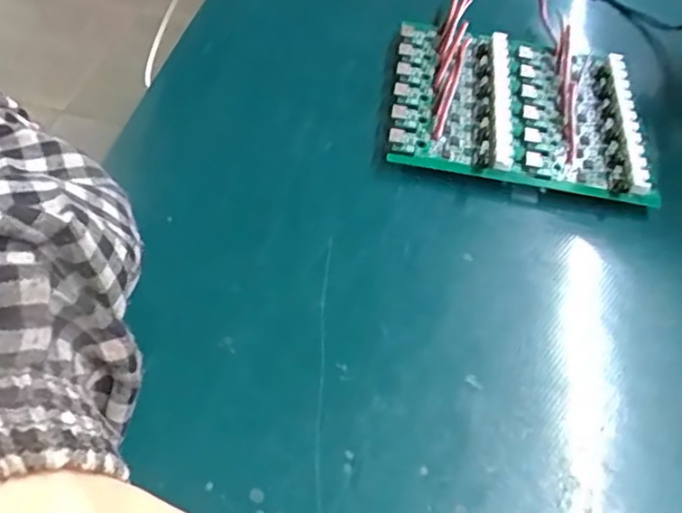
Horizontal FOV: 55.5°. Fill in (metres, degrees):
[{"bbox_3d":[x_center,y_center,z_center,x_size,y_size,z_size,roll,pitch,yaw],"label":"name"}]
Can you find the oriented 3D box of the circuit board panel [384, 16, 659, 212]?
[{"bbox_3d":[0.085,-0.072,0.315,0.117,0.019,0.096,8,53,2],"label":"circuit board panel"}]

